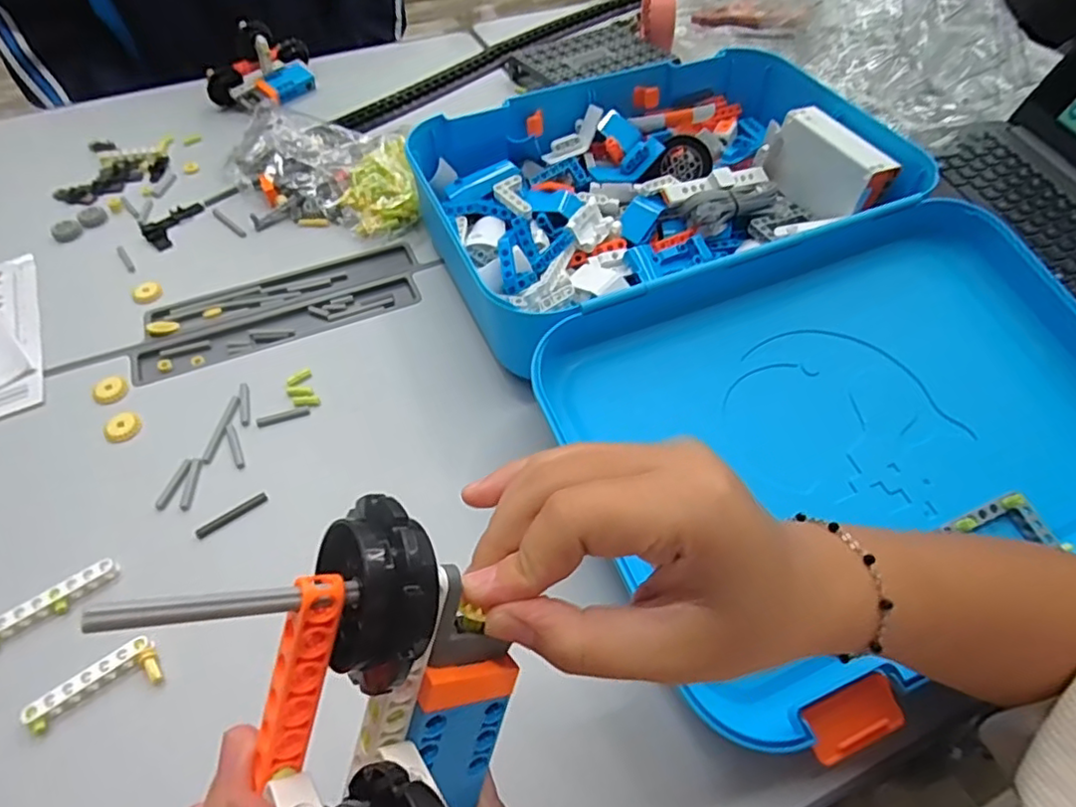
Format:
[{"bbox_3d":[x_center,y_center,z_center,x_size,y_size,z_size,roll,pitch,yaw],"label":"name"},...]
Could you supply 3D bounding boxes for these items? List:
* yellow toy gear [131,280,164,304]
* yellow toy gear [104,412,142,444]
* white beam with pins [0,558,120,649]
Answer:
[{"bbox_3d":[-0.357,-0.103,0.565,0.024,0.006,0.026,2,53,-2],"label":"yellow toy gear"},{"bbox_3d":[-0.317,0.018,0.472,0.024,0.004,0.026,-18,56,-16],"label":"yellow toy gear"},{"bbox_3d":[-0.317,0.133,0.384,0.106,0.014,0.016,-31,61,-24],"label":"white beam with pins"}]

